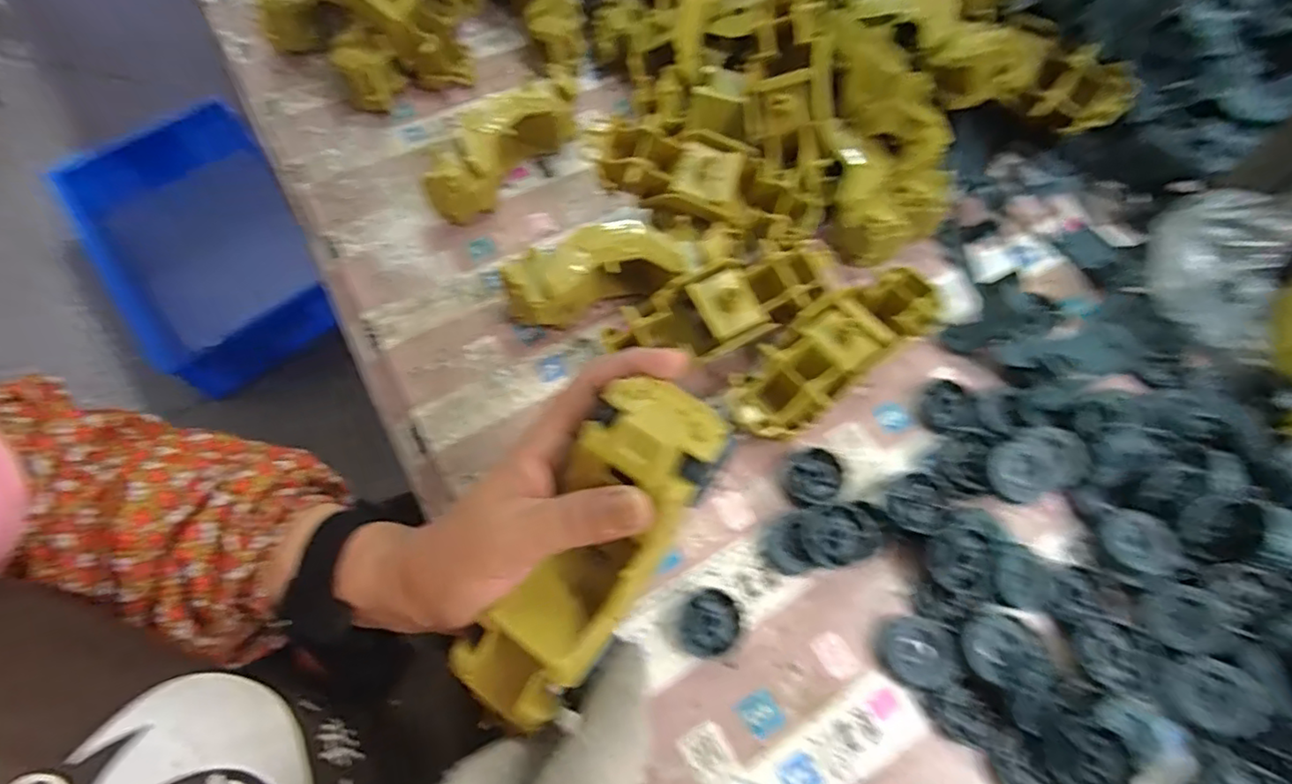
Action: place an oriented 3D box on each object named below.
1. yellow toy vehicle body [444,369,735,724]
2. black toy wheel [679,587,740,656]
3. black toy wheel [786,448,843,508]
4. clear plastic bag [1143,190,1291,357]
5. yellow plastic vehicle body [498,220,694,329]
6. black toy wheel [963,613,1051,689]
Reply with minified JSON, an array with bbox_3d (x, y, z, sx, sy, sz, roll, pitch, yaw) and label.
[{"bbox_3d":[-0.027,0.077,0.274,0.057,0.047,0.170,32,94,11],"label":"yellow toy vehicle body"},{"bbox_3d":[0.037,0.137,0.359,0.036,0.011,0.032,-33,69,-16],"label":"black toy wheel"},{"bbox_3d":[0.109,0.057,0.395,0.033,0.009,0.039,21,65,9],"label":"black toy wheel"},{"bbox_3d":[0.402,-0.081,0.406,0.101,0.058,0.087,5,64,1],"label":"clear plastic bag"},{"bbox_3d":[-0.037,-0.083,0.438,0.127,0.059,0.051,-15,66,-9],"label":"yellow plastic vehicle body"},{"bbox_3d":[0.201,0.146,0.344,0.045,0.015,0.037,-12,59,-12],"label":"black toy wheel"}]

